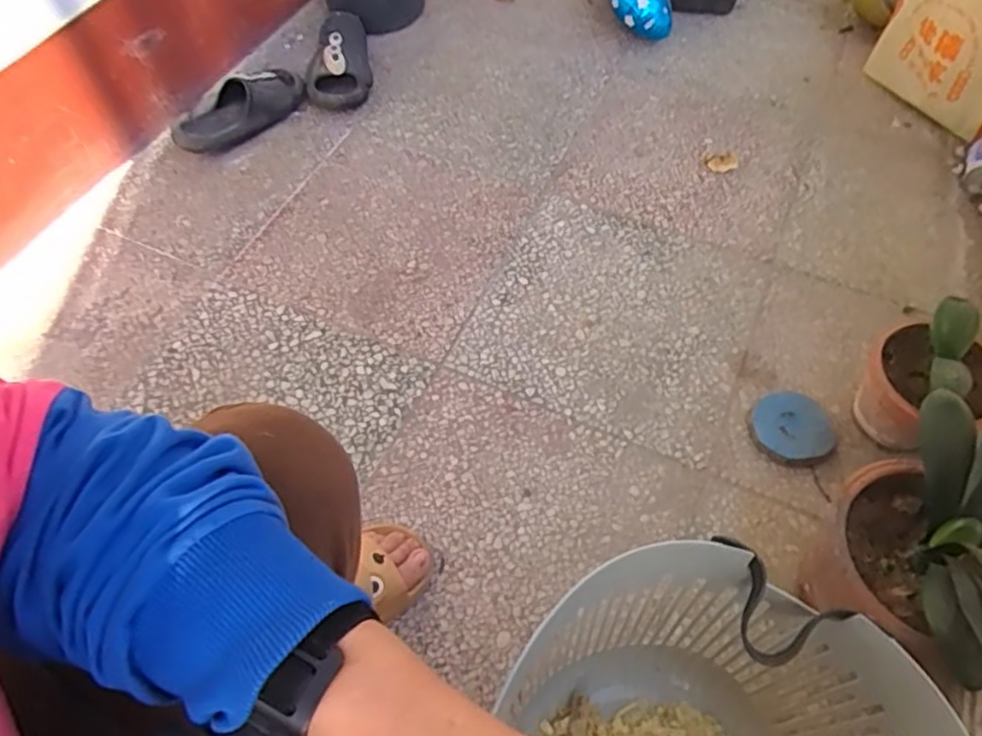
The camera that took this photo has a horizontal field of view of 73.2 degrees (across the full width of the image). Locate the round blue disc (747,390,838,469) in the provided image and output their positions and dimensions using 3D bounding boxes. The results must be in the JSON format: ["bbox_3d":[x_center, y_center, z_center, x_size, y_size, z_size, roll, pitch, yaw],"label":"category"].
[{"bbox_3d":[0.406,0.079,0.895,0.106,0.024,0.111,-1,58,1],"label":"round blue disc"}]

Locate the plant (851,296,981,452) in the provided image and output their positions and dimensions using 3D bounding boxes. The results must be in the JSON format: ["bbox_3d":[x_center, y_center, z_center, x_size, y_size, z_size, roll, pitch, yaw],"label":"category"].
[{"bbox_3d":[0.547,0.028,0.837,0.143,0.175,0.139,-31,62,-17],"label":"plant"}]

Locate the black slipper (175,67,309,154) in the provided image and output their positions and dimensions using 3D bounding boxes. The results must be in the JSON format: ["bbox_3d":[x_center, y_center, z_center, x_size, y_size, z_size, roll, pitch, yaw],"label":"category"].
[{"bbox_3d":[-0.466,-0.483,1.227,0.257,0.076,0.099,-34,63,-18],"label":"black slipper"}]

